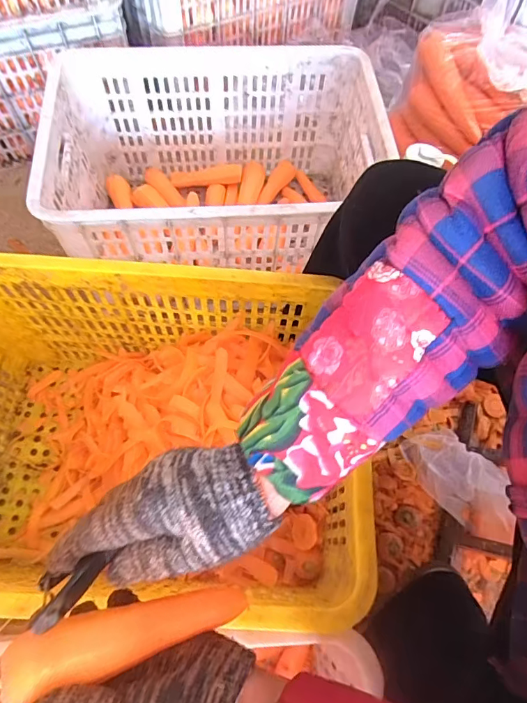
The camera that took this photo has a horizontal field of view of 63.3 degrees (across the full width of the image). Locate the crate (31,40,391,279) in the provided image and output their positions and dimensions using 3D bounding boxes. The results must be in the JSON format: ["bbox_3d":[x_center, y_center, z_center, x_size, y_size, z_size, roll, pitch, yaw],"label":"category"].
[{"bbox_3d":[-0.069,-0.294,0.761,0.502,0.274,0.357,-4,65,-4],"label":"crate"}]

